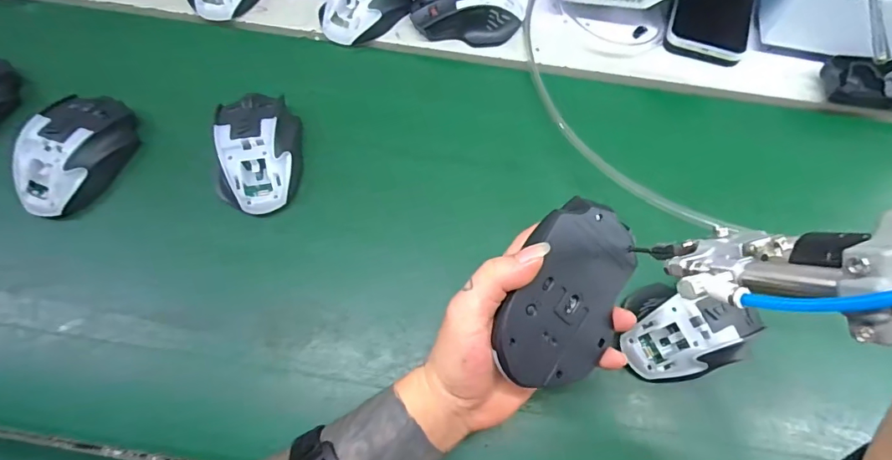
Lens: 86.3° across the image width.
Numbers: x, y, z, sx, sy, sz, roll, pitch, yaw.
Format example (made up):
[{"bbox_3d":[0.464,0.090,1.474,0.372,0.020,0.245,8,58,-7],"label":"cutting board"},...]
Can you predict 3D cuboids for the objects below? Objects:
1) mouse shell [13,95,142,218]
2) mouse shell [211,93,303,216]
[{"bbox_3d":[-0.330,-0.070,0.424,0.068,0.042,0.113,8,67,2],"label":"mouse shell"},{"bbox_3d":[-0.169,-0.074,0.428,0.069,0.042,0.113,-5,67,-4],"label":"mouse shell"}]

